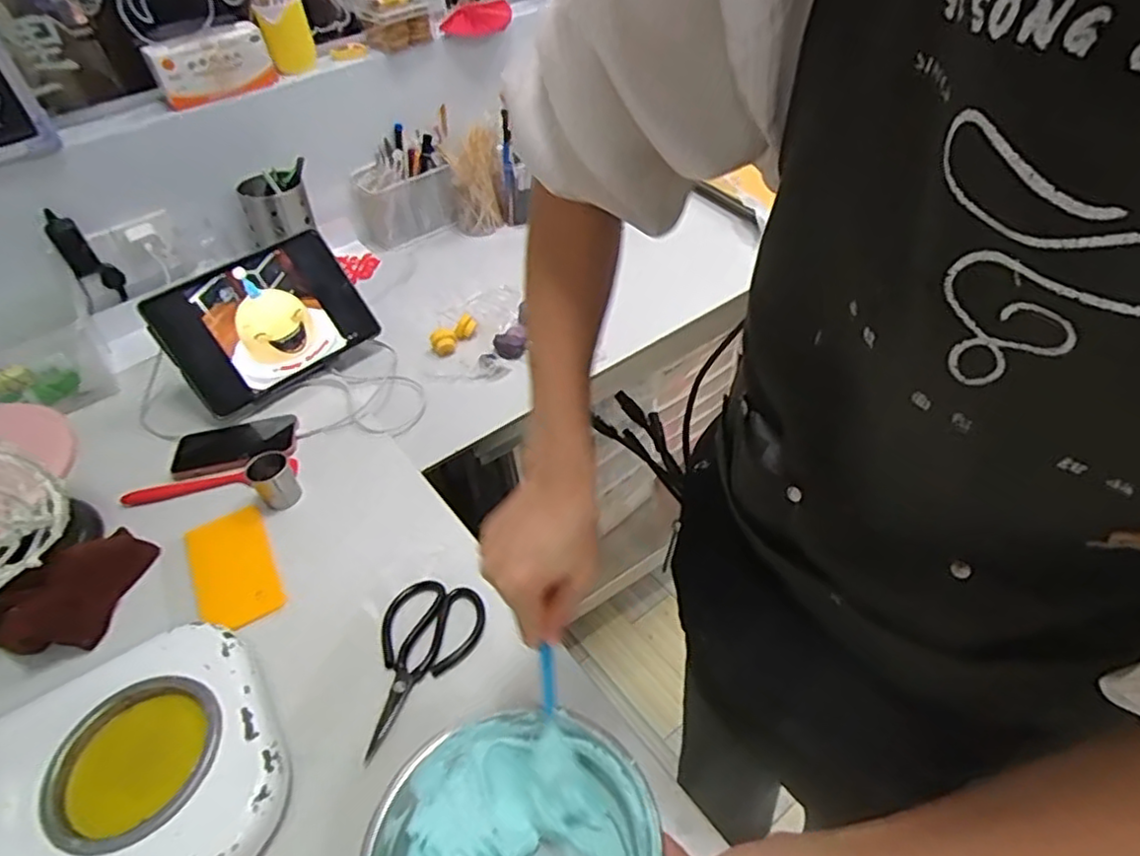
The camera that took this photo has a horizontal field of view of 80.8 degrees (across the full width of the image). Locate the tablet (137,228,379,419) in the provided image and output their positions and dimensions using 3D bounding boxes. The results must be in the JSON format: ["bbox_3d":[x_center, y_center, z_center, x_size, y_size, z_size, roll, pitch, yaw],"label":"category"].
[{"bbox_3d":[-0.405,-0.145,0.902,0.253,0.180,0.023,-37,12,-28],"label":"tablet"}]

